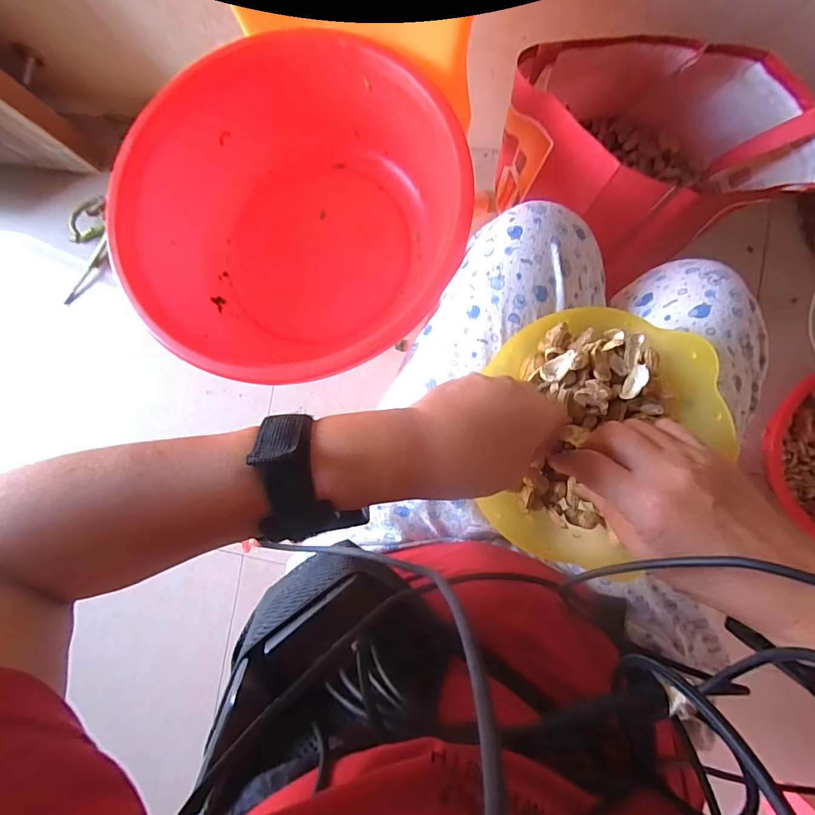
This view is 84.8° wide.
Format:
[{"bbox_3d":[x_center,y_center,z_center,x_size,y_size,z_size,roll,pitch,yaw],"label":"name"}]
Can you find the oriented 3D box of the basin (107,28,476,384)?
[{"bbox_3d":[-0.114,-0.202,0.497,0.354,0.139,0.341,-1,85,6],"label":"basin"}]

